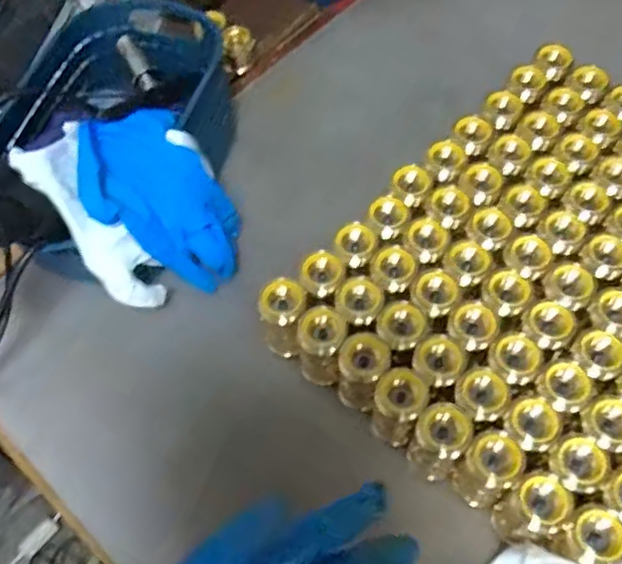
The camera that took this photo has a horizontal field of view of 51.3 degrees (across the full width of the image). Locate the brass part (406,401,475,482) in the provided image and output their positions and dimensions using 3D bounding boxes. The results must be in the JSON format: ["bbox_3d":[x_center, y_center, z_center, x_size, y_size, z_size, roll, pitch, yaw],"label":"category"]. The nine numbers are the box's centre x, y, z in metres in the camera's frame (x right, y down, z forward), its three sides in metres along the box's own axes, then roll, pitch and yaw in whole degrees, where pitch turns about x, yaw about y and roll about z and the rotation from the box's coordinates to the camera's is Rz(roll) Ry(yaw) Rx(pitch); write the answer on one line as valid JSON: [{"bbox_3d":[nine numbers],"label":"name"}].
[{"bbox_3d":[0.080,0.100,0.404,0.030,0.075,0.032,-2,60,3],"label":"brass part"}]

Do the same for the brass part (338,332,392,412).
[{"bbox_3d":[0.035,0.061,0.427,0.031,0.072,0.029,-2,60,3],"label":"brass part"}]

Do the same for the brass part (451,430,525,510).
[{"bbox_3d":[0.106,0.115,0.391,0.030,0.078,0.026,36,69,21],"label":"brass part"}]

